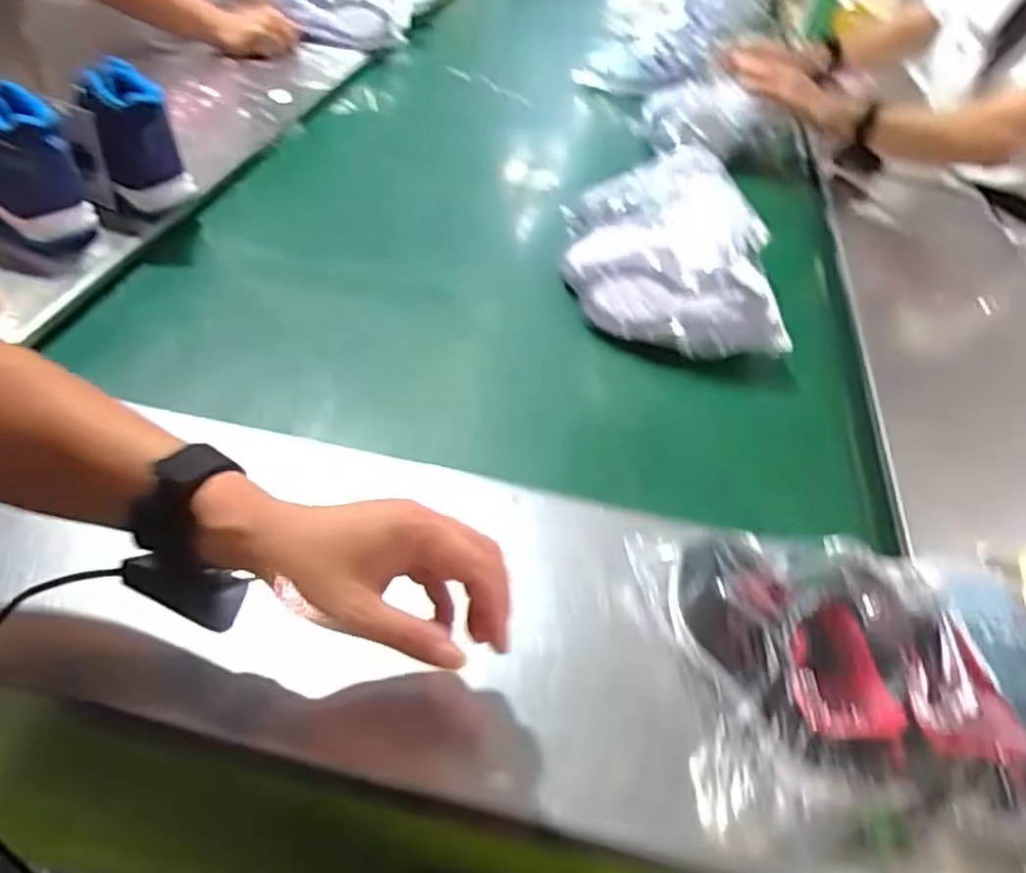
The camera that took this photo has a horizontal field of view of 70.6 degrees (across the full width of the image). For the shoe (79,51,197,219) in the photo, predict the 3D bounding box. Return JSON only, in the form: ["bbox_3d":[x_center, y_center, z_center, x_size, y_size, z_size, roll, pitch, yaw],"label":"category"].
[{"bbox_3d":[-0.416,-0.315,0.812,0.075,0.163,0.062,24,47,17],"label":"shoe"}]

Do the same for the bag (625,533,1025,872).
[{"bbox_3d":[0.193,0.141,0.457,0.189,0.099,0.210,0,44,-7],"label":"bag"}]

